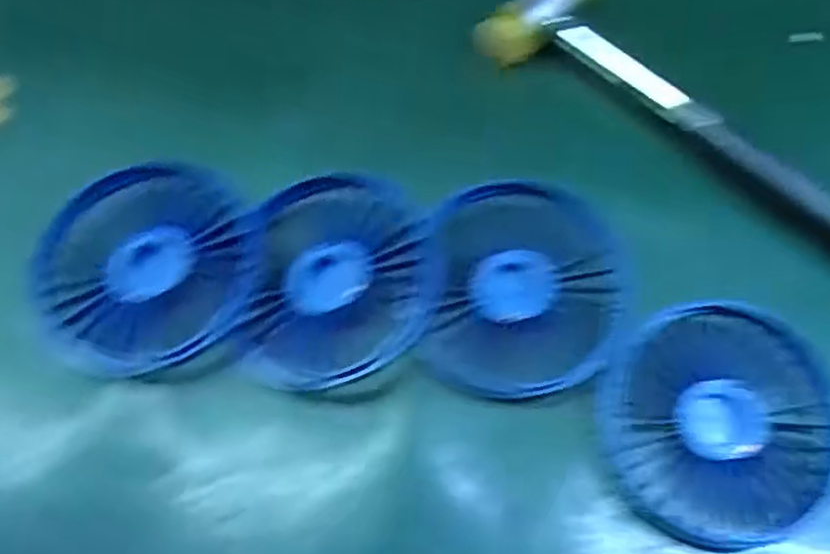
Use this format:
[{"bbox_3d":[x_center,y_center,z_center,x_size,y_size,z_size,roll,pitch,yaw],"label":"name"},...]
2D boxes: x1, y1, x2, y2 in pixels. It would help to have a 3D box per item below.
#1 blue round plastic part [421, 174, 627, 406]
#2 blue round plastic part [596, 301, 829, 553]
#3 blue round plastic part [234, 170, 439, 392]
[{"bbox_3d":[0.045,0.003,0.300,0.074,0.014,0.087,6,65,1],"label":"blue round plastic part"},{"bbox_3d":[0.114,0.054,0.280,0.085,0.014,0.086,1,65,-1],"label":"blue round plastic part"},{"bbox_3d":[-0.029,0.000,0.300,0.073,0.015,0.089,7,65,1],"label":"blue round plastic part"}]

